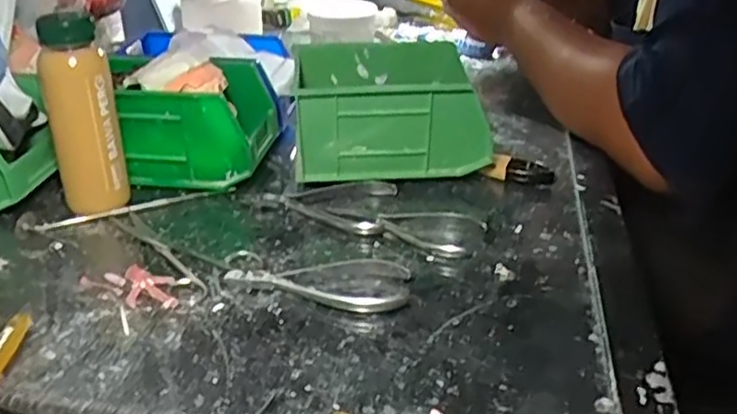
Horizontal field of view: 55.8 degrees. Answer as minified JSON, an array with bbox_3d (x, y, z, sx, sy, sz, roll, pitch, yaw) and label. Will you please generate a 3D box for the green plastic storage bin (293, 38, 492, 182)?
[{"bbox_3d":[0.019,-0.081,0.618,0.159,0.105,0.101,-1,28,-3],"label":"green plastic storage bin"}]

